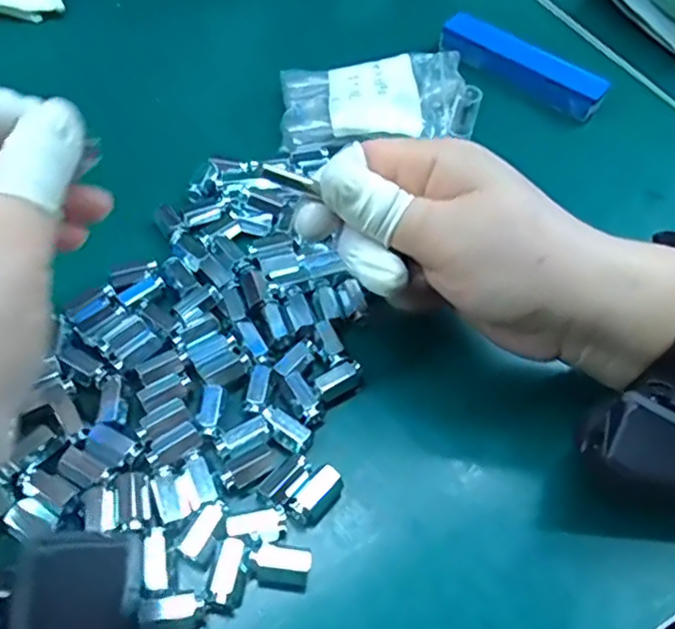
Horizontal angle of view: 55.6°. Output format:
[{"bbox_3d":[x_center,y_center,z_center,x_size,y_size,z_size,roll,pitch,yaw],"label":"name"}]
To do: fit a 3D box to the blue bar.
[{"bbox_3d":[0.118,-0.160,0.412,0.110,0.022,0.023,36,58,19],"label":"blue bar"}]

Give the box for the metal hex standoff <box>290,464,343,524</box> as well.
[{"bbox_3d":[-0.007,0.069,0.240,0.012,0.013,0.023,36,58,19],"label":"metal hex standoff"}]

